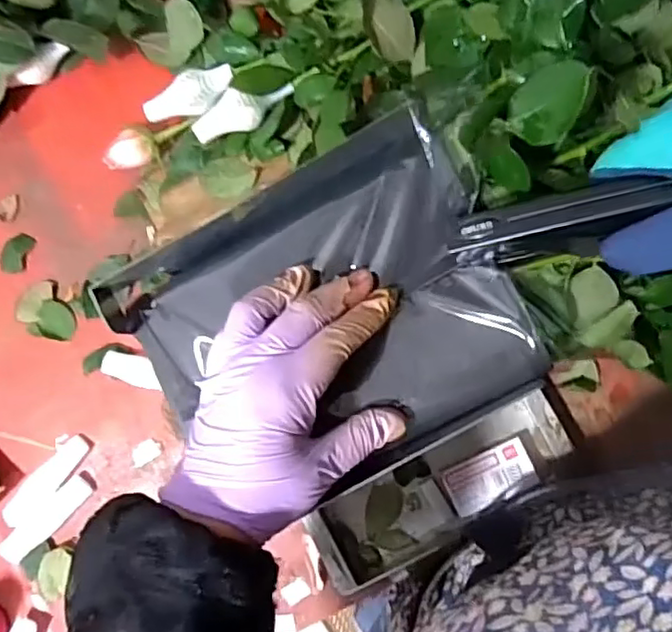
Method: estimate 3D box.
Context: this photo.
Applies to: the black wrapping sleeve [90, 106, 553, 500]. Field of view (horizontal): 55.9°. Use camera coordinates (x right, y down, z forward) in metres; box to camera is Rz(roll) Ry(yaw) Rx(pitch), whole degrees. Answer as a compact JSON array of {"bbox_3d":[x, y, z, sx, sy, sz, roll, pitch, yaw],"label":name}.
[{"bbox_3d":[-0.007,0.002,0.362,0.209,0.031,0.166,-29,86,7],"label":"black wrapping sleeve"}]

